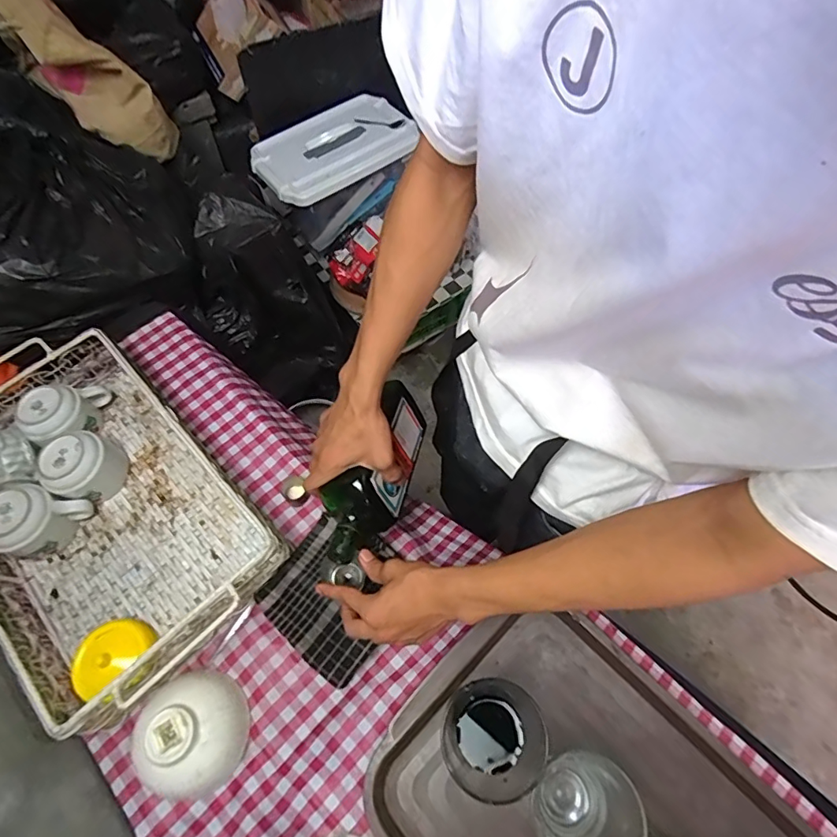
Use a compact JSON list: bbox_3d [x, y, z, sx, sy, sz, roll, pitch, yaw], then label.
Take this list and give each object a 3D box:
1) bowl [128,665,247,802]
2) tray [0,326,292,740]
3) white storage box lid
[{"bbox_3d":[-0.226,0.307,0.480,0.096,0.062,0.109,-13,62,-5],"label":"bowl"},{"bbox_3d":[-0.372,0.101,0.570,0.250,0.089,0.401,-42,68,-18],"label":"tray"},{"bbox_3d":[-0.209,-0.653,1.179,0.369,0.051,0.231,-36,66,-16],"label":"white storage box lid"}]

